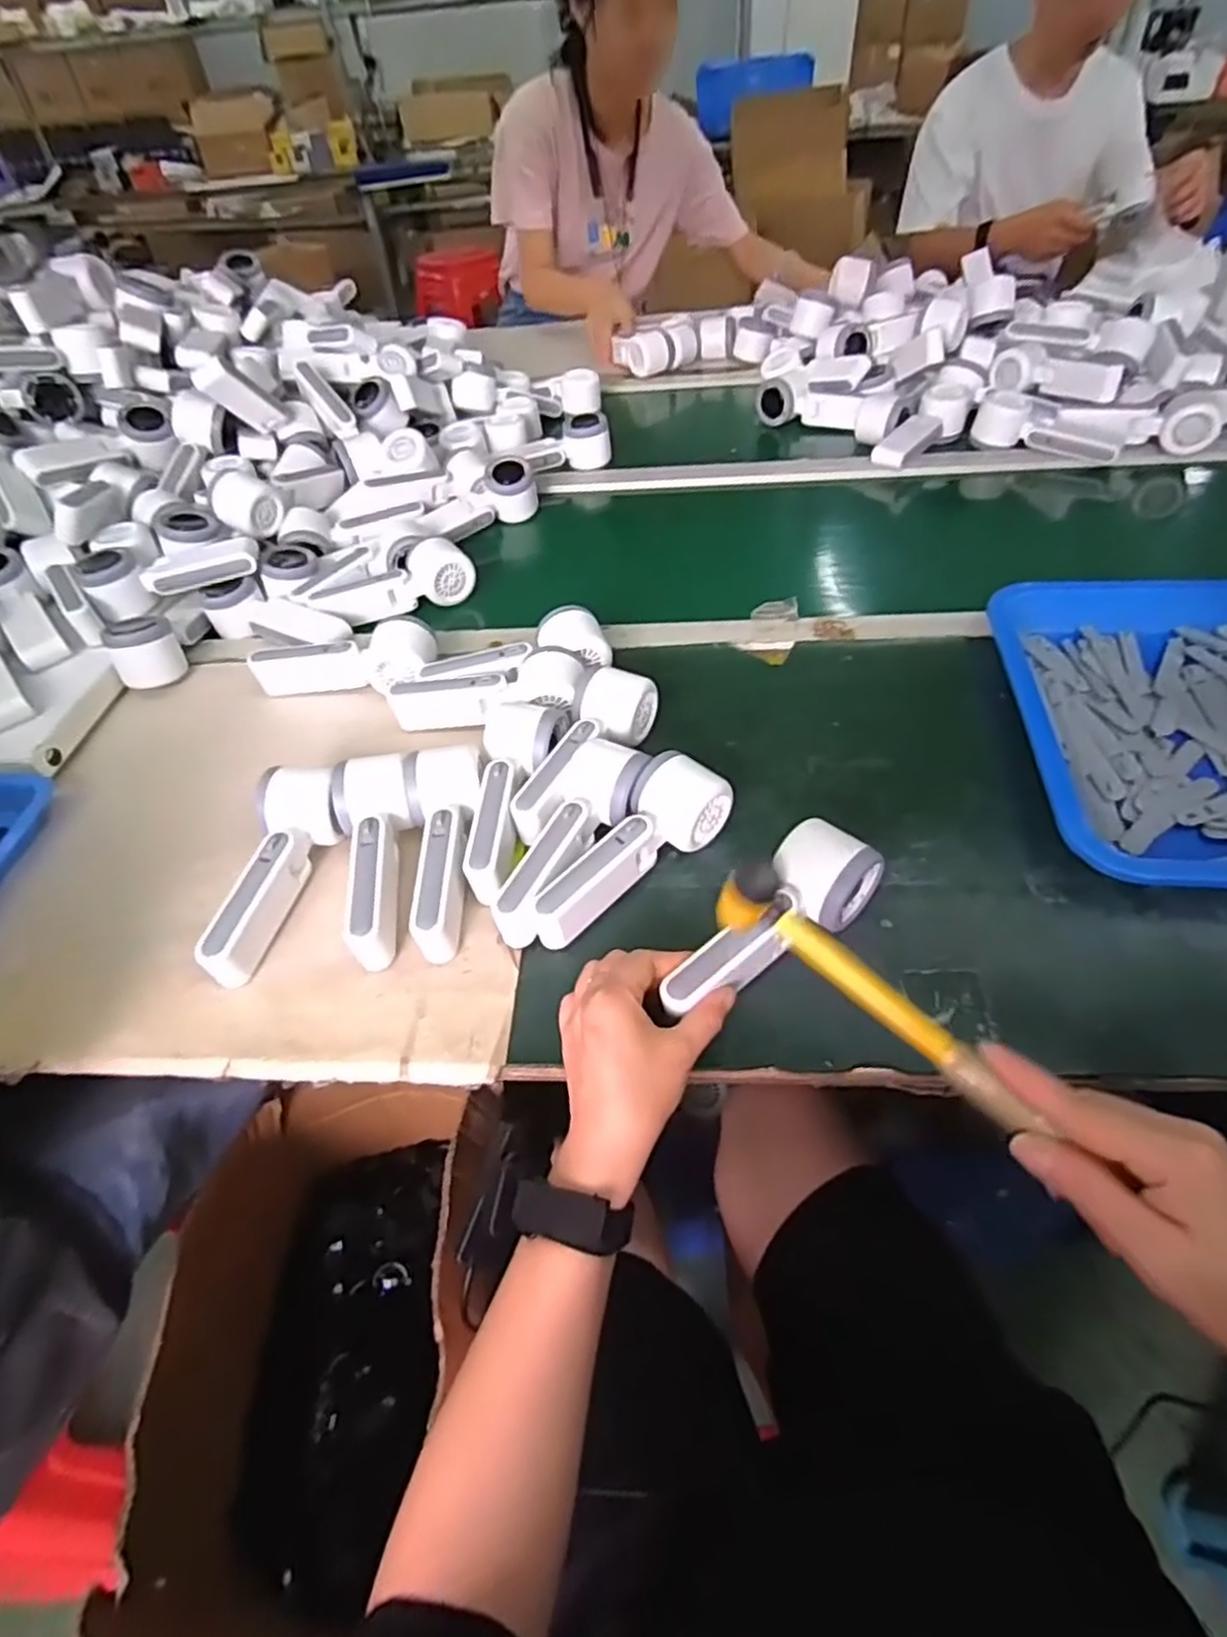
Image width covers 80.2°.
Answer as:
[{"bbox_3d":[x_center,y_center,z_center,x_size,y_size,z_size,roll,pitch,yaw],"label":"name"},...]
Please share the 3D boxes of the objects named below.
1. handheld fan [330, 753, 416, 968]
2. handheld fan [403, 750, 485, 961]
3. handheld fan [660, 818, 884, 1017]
[{"bbox_3d":[-0.163,0.026,0.504,0.055,0.050,0.150,-12,48,-5],"label":"handheld fan"},{"bbox_3d":[-0.117,0.020,0.510,0.054,0.050,0.156,-8,48,-1],"label":"handheld fan"},{"bbox_3d":[0.093,0.064,0.455,0.166,0.045,0.058,-32,56,-23],"label":"handheld fan"}]

